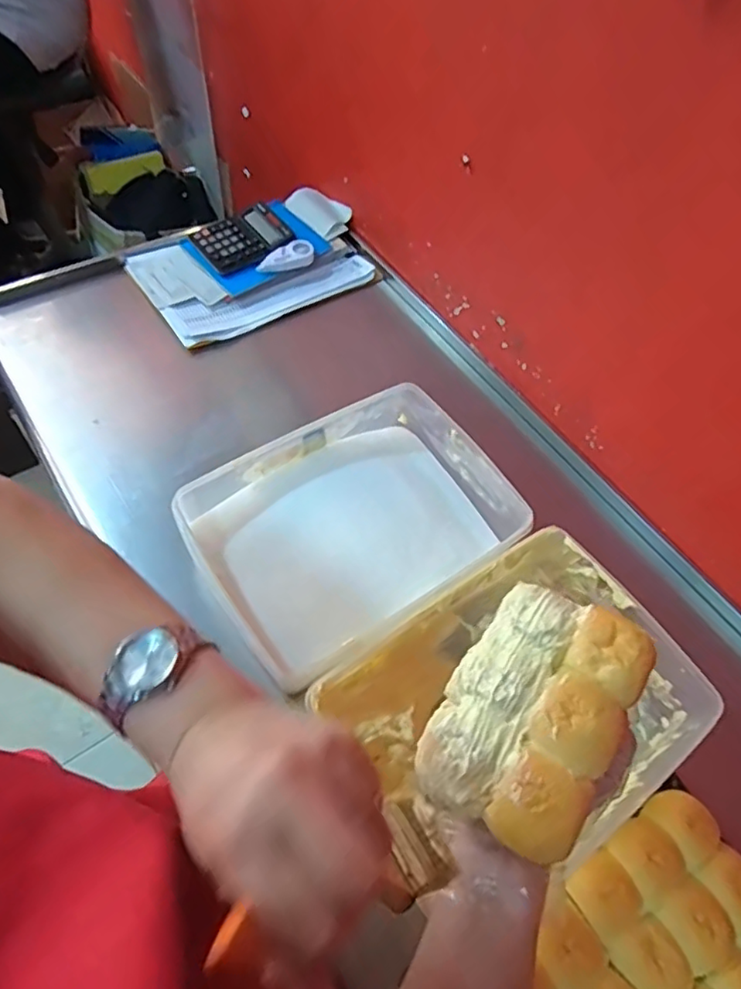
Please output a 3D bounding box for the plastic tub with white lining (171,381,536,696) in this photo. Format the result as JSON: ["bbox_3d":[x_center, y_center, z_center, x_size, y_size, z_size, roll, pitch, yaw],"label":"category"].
[{"bbox_3d":[-0.015,0.039,0.673,0.335,0.085,0.248,-29,66,-22],"label":"plastic tub with white lining"}]

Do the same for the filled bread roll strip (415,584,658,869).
[{"bbox_3d":[0.106,0.137,0.377,0.103,0.038,0.154,31,62,16],"label":"filled bread roll strip"}]

